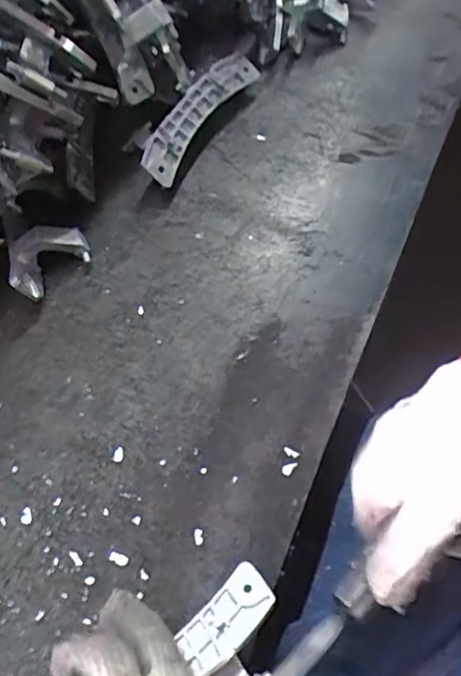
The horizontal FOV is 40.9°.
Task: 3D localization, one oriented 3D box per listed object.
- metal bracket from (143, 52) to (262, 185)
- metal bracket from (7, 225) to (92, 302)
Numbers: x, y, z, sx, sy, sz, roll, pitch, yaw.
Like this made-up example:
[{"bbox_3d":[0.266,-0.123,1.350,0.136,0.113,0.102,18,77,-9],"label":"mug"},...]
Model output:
[{"bbox_3d":[-0.028,-0.195,0.529,0.035,0.019,0.155,28,64,13],"label":"metal bracket"},{"bbox_3d":[-0.135,-0.059,0.464,0.057,0.029,0.051,-16,63,-10],"label":"metal bracket"}]

